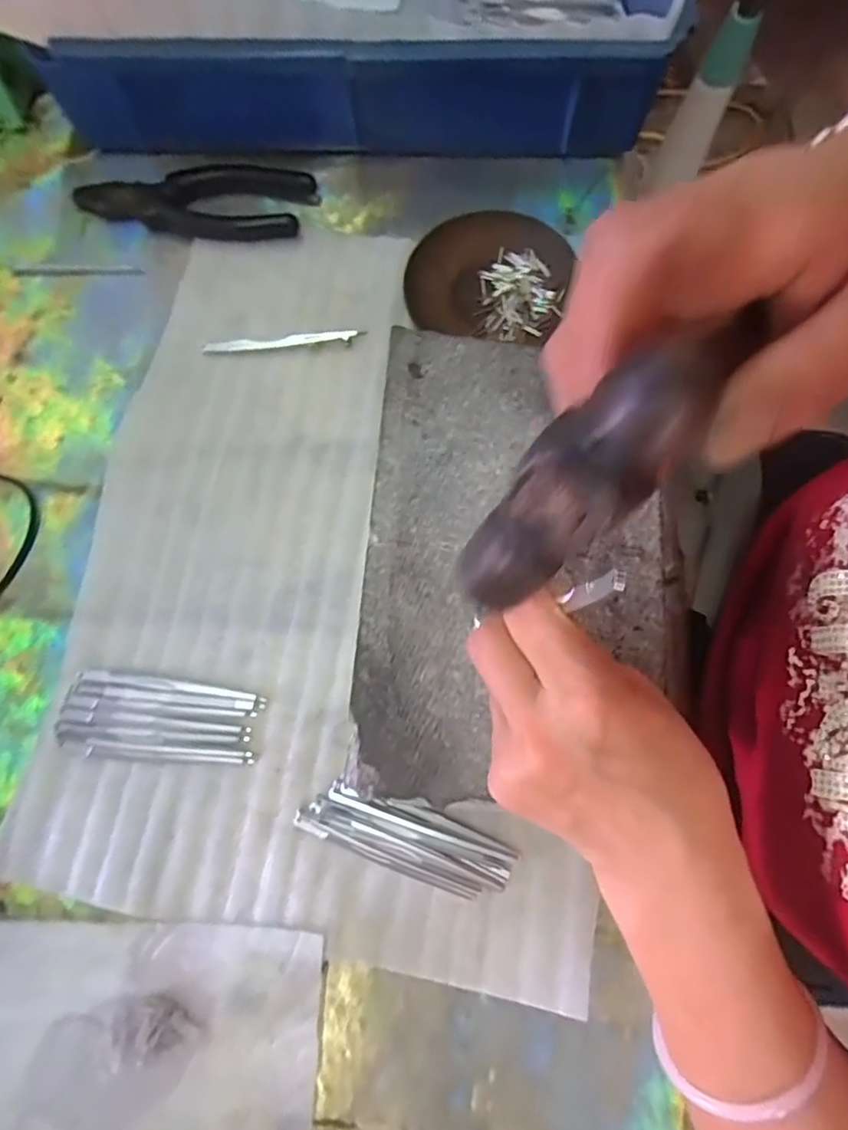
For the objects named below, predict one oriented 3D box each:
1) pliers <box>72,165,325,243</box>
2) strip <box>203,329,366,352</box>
[{"bbox_3d":[-0.160,-0.253,0.415,0.164,0.017,0.043,1,75,0],"label":"pliers"},{"bbox_3d":[-0.093,-0.148,0.392,0.106,0.004,0.010,-3,75,0],"label":"strip"}]

